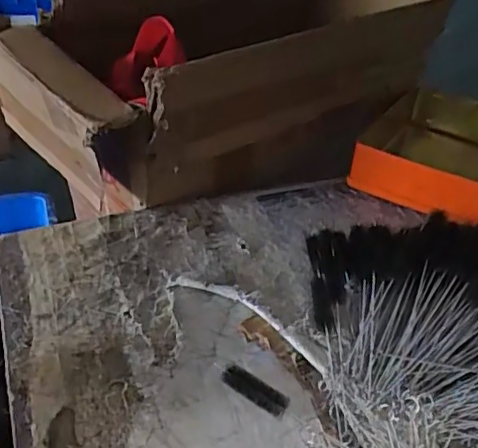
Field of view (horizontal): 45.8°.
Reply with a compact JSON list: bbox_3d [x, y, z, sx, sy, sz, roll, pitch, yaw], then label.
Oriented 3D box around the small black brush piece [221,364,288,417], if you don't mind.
[{"bbox_3d":[0.014,0.142,0.488,0.063,0.010,0.018,27,44,26],"label":"small black brush piece"}]

